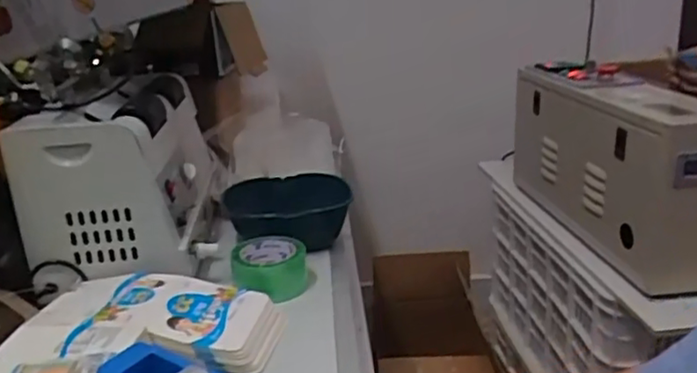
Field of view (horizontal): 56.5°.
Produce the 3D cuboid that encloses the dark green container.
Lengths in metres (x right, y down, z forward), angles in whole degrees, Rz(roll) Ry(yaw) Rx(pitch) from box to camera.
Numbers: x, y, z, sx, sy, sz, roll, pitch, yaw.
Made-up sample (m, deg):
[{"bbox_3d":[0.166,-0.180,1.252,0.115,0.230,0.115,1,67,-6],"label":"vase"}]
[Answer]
[{"bbox_3d":[-0.101,0.046,1.087,0.202,0.085,0.189,-7,19,-11],"label":"dark green container"}]

